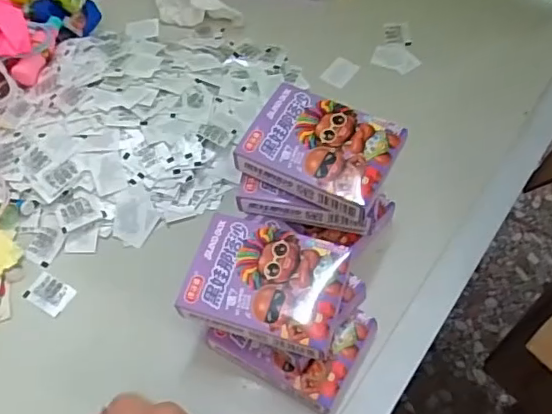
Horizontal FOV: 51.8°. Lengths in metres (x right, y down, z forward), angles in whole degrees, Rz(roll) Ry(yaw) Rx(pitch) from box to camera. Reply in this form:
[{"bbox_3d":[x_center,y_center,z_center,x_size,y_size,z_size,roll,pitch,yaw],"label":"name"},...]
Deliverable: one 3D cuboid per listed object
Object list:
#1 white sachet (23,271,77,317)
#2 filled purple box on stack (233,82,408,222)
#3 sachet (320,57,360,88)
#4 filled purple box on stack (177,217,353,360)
[{"bbox_3d":[-0.162,0.062,0.408,0.031,0.004,0.024,28,64,15],"label":"white sachet"},{"bbox_3d":[0.029,-0.038,0.363,0.090,0.019,0.066,25,63,15],"label":"filled purple box on stack"},{"bbox_3d":[0.058,-0.122,0.507,0.024,0.004,0.034,32,65,17],"label":"sachet"},{"bbox_3d":[-0.004,0.041,0.342,0.091,0.016,0.077,14,61,10],"label":"filled purple box on stack"}]

